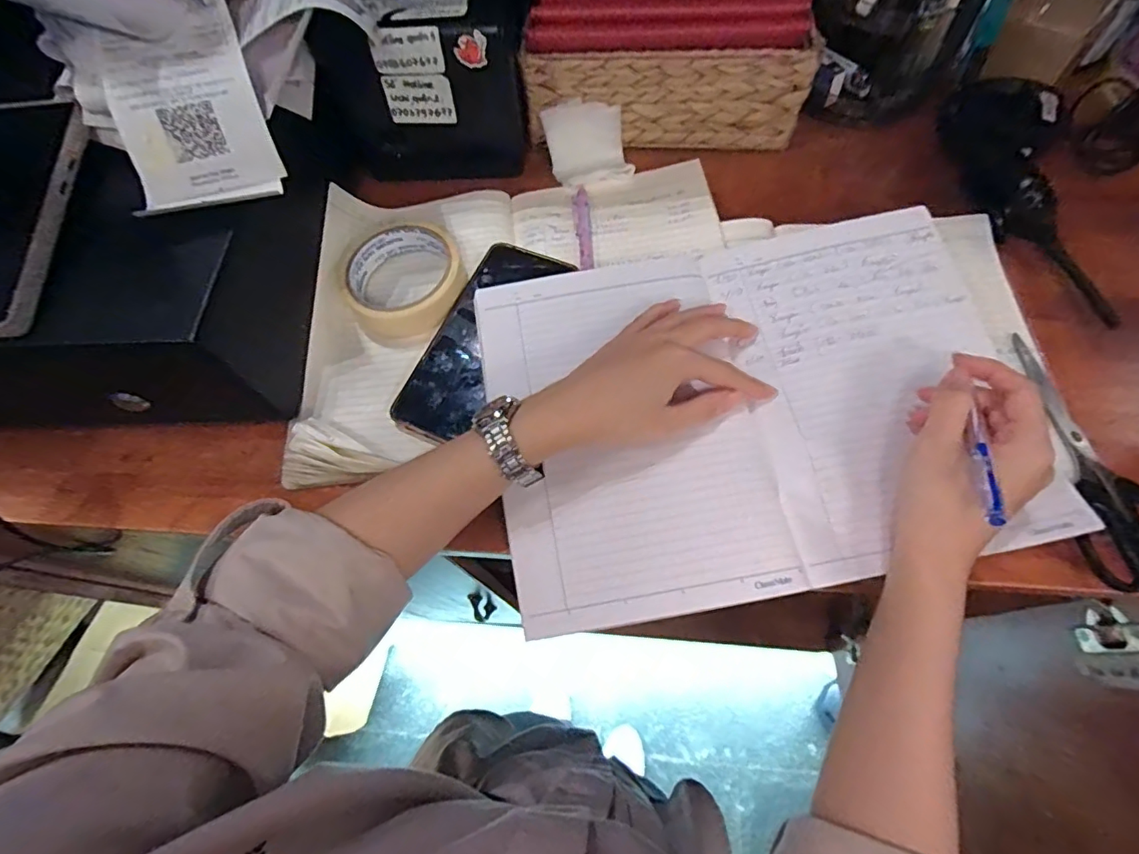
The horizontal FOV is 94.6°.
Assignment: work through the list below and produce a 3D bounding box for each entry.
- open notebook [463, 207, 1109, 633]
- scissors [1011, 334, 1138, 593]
[{"bbox_3d":[0.137,-0.021,0.356,0.368,0.035,0.243,-10,65,-2],"label":"open notebook"},{"bbox_3d":[0.338,0.018,0.344,0.058,0.021,0.169,-2,65,2],"label":"scissors"}]

